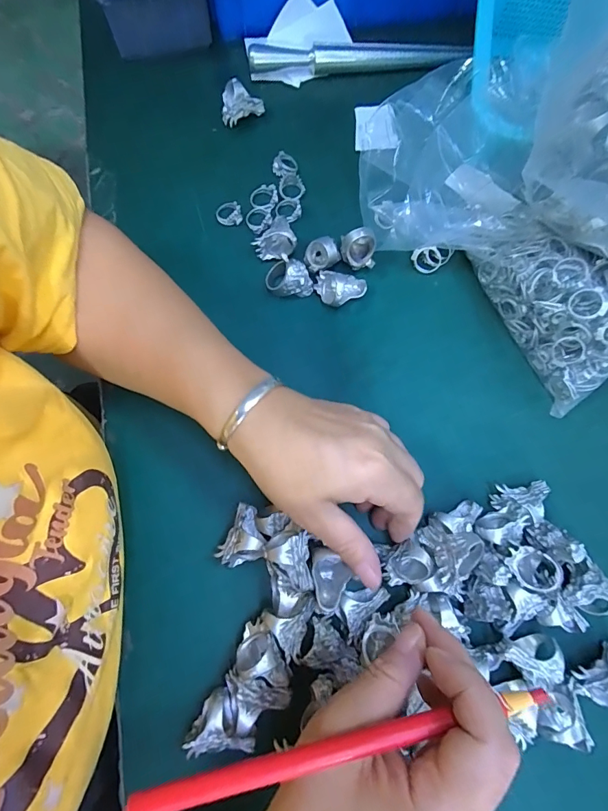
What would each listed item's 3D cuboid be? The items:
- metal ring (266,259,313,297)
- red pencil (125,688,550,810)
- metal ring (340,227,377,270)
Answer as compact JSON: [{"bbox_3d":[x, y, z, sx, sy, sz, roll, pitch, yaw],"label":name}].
[{"bbox_3d":[-0.011,-0.099,0.309,0.036,0.028,0.023,6,75,0],"label":"metal ring"},{"bbox_3d":[0.018,0.136,0.157,0.167,0.007,0.009,-10,75,-7],"label":"red pencil"},{"bbox_3d":[0.042,-0.124,0.314,0.028,0.034,0.019,1,75,-2],"label":"metal ring"}]

